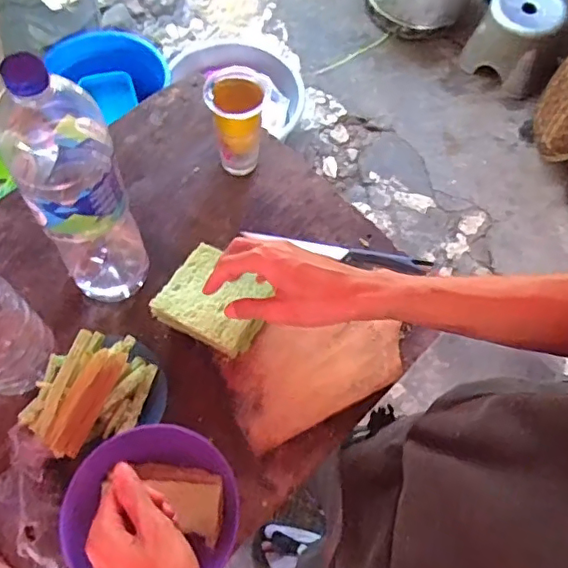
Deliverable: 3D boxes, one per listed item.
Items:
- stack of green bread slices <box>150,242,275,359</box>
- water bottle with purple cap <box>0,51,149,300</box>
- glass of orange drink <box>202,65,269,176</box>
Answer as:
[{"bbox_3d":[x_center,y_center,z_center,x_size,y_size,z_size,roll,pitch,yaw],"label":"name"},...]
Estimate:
[{"bbox_3d":[-0.076,0.015,0.621,0.110,0.047,0.099,27,68,9],"label":"stack of green bread slices"},{"bbox_3d":[-0.193,-0.082,0.530,0.088,0.318,0.088,2,65,-4],"label":"water bottle with purple cap"},{"bbox_3d":[-0.056,-0.189,0.689,0.067,0.134,0.066,2,65,-4],"label":"glass of orange drink"}]

